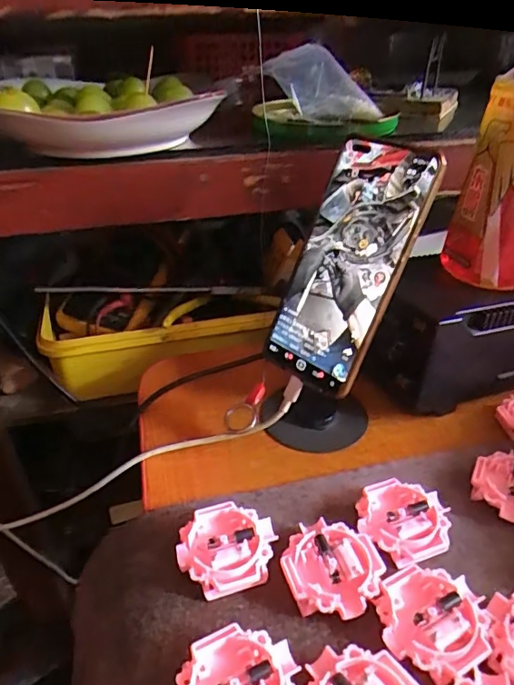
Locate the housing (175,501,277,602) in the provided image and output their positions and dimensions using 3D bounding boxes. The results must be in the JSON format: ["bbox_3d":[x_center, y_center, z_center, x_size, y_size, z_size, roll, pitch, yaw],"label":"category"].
[{"bbox_3d":[-0.017,0.117,0.293,0.054,0.015,0.049,-9,34,-13],"label":"housing"}]

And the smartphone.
[{"bbox_3d":[0.059,-0.050,0.345,0.074,0.162,0.007,31,15,39],"label":"smartphone"}]

